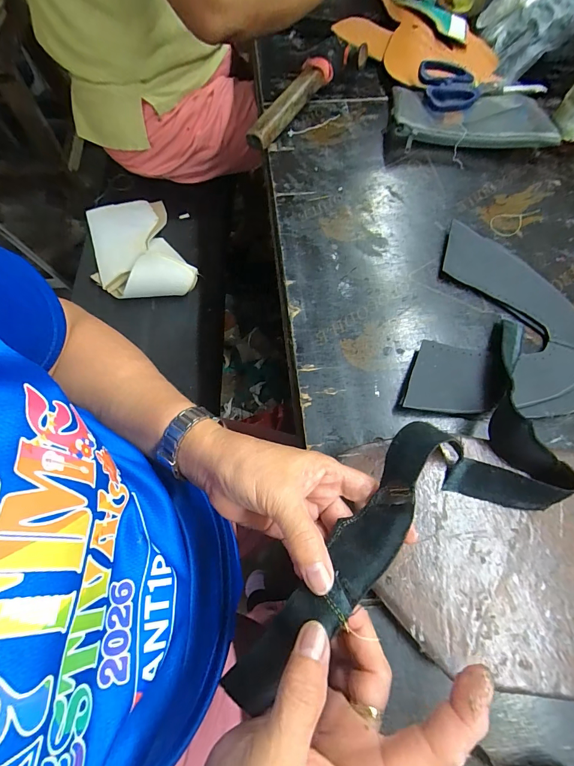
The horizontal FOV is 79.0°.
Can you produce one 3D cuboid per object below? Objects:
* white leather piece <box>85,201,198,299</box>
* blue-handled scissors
[{"bbox_3d":[-0.288,-0.259,0.644,0.173,0.058,0.284,-28,71,-11],"label":"white leather piece"},{"bbox_3d":[0.261,-0.405,0.467,0.175,0.011,0.066,-14,91,-9],"label":"blue-handled scissors"}]

